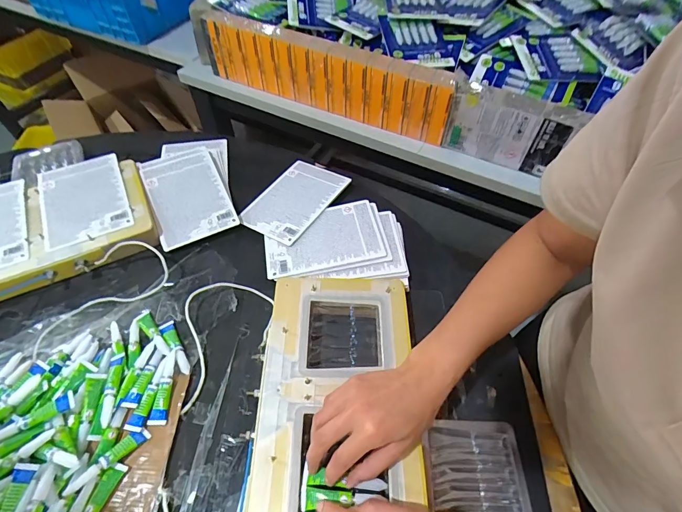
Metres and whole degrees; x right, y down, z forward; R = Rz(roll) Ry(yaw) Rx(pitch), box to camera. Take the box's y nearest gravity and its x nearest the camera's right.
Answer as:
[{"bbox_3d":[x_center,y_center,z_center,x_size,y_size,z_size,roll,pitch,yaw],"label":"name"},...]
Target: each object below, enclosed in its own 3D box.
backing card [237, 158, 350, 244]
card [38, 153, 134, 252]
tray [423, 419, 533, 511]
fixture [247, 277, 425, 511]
[{"bbox_3d":[-0.076,-0.095,0.616,0.116,0.008,0.167,25,59,23],"label":"backing card"},{"bbox_3d":[-0.390,-0.091,0.569,0.114,0.008,0.172,-23,58,-15],"label":"card"},{"bbox_3d":[0.143,0.229,0.394,0.102,0.016,0.101,2,55,1],"label":"tray"},{"bbox_3d":[-0.002,0.207,0.376,0.169,0.023,0.419,3,54,-3],"label":"fixture"}]

